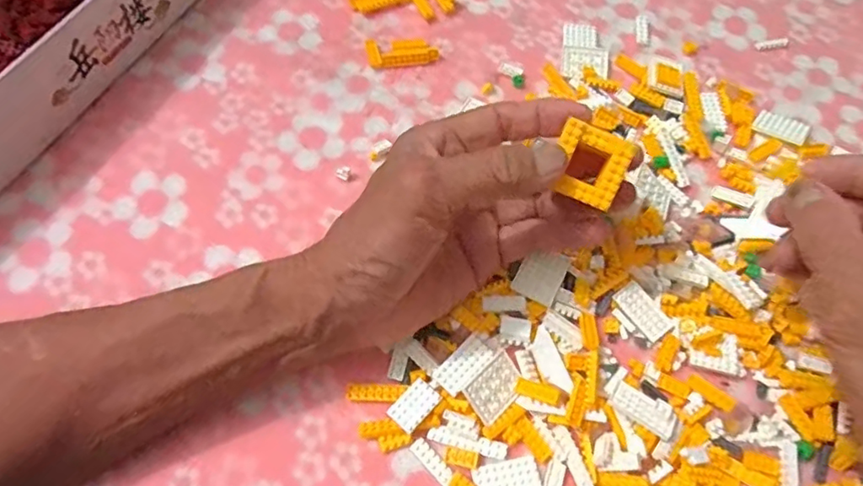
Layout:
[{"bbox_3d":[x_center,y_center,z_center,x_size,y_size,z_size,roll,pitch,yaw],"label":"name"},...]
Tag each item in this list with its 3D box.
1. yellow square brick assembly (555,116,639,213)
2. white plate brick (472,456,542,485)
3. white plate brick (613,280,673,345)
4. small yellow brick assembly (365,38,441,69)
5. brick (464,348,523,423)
[{"bbox_3d":[0.071,-0.034,0.247,0.030,0.006,0.031,28,97,9],"label":"yellow square brick assembly"},{"bbox_3d":[0.037,0.113,0.269,0.031,0.004,0.016,-9,64,-7],"label":"white plate brick"},{"bbox_3d":[0.116,0.037,0.307,0.017,0.005,0.032,-34,70,-17],"label":"white plate brick"},{"bbox_3d":[-0.020,-0.133,0.389,0.048,0.006,0.025,-8,64,-6],"label":"small yellow brick assembly"},{"bbox_3d":[0.033,0.073,0.285,0.032,0.004,0.022,-38,94,-29],"label":"brick"}]

